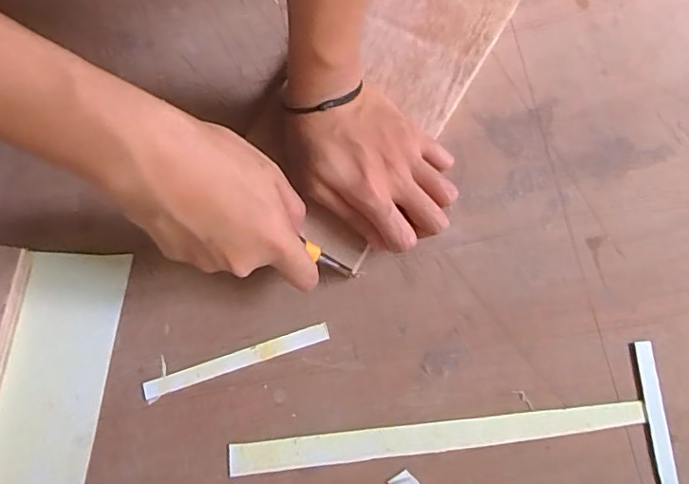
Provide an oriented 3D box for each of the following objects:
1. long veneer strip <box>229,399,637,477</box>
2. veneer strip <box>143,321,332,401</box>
[{"bbox_3d":[0.059,0.126,0.345,0.263,0.006,0.019,-6,77,-1],"label":"long veneer strip"},{"bbox_3d":[-0.073,0.080,0.362,0.126,0.004,0.012,-18,74,-5],"label":"veneer strip"}]

